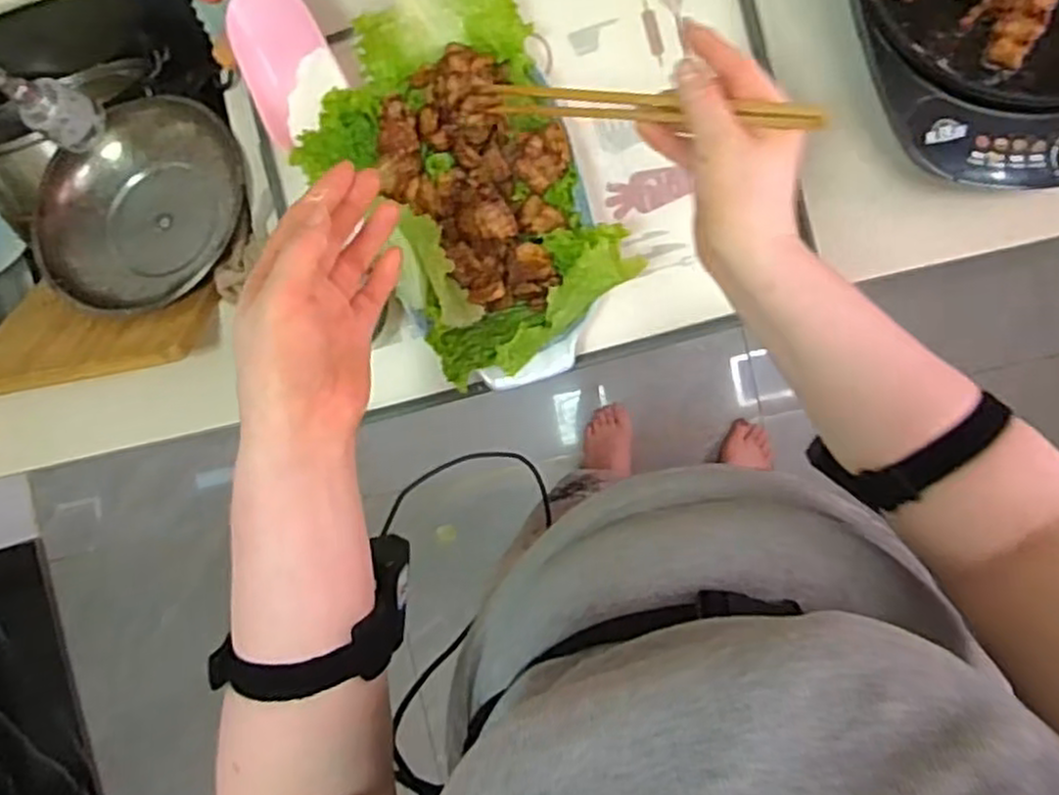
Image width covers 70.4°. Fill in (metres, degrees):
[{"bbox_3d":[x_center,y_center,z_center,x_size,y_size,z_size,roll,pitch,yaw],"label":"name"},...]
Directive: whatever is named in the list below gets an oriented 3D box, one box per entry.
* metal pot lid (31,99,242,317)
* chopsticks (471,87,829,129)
[{"bbox_3d":[-0.368,-0.182,0.735,0.218,0.064,0.197,-33,89,9],"label":"metal pot lid"},{"bbox_3d":[0.065,-0.178,0.458,0.219,0.017,0.017,14,96,26],"label":"chopsticks"}]

